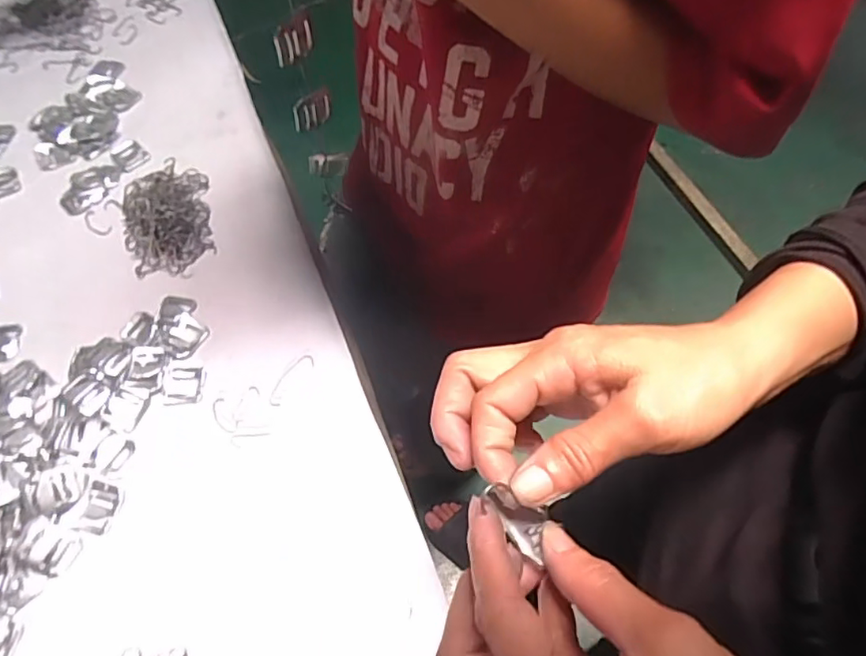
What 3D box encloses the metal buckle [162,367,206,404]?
[{"bbox_3d":[-0.202,0.046,0.467,0.031,0.004,0.033,-5,60,-3],"label":"metal buckle"}]

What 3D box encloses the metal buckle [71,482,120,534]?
[{"bbox_3d":[-0.244,0.131,0.421,0.023,0.004,0.035,7,60,4],"label":"metal buckle"}]

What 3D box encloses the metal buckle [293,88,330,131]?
[{"bbox_3d":[-0.096,-0.173,0.458,0.033,0.030,0.007,-33,64,-19],"label":"metal buckle"}]

